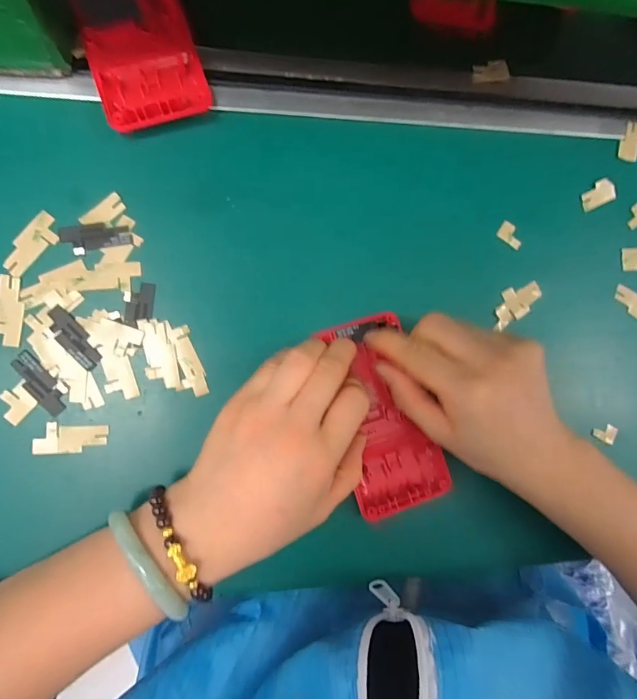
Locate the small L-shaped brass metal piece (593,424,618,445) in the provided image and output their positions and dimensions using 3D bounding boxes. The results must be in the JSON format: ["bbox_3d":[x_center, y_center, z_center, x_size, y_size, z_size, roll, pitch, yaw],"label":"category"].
[{"bbox_3d":[0.204,0.059,0.301,0.014,0.006,0.013,22,86,-9],"label":"small L-shaped brass metal piece"}]

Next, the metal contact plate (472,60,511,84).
[{"bbox_3d":[0.121,-0.197,0.300,0.030,0.005,0.016,-17,93,-9],"label":"metal contact plate"}]

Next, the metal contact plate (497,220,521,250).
[{"bbox_3d":[0.136,-0.081,0.298,0.019,0.004,0.013,32,85,-8],"label":"metal contact plate"}]

